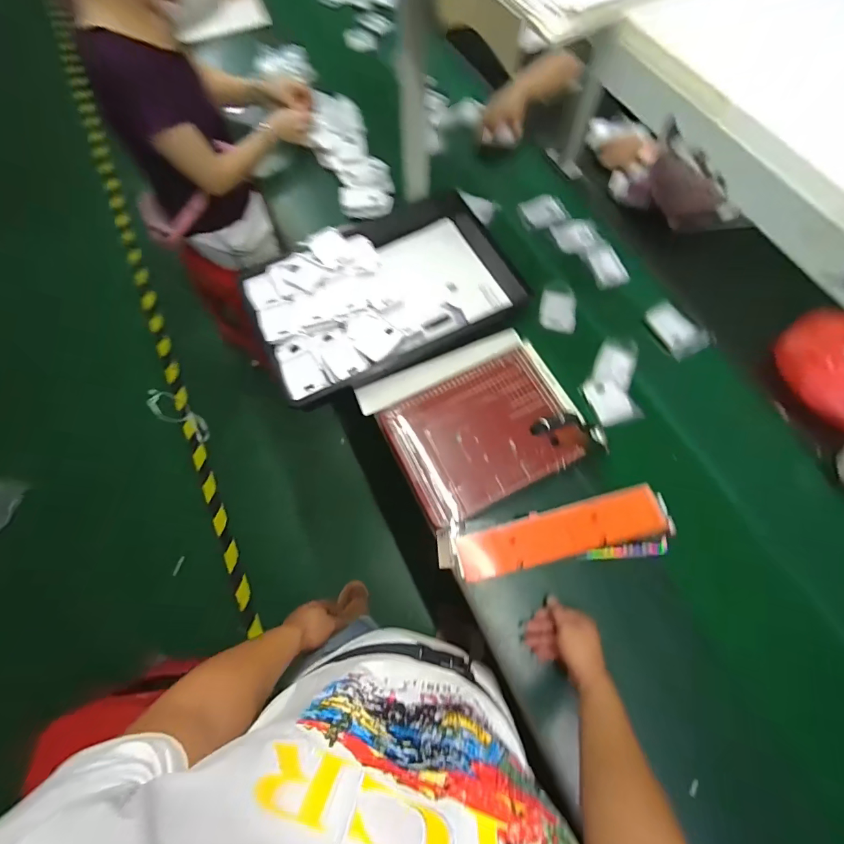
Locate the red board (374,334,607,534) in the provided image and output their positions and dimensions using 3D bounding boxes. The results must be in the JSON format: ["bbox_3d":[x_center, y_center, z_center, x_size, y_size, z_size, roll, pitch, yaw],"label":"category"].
[{"bbox_3d":[0.128,0.019,0.781,0.351,0.026,0.246,-29,73,-7],"label":"red board"}]

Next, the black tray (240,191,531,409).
[{"bbox_3d":[-0.086,-0.293,0.912,0.569,0.063,0.373,-27,72,-12],"label":"black tray"}]

